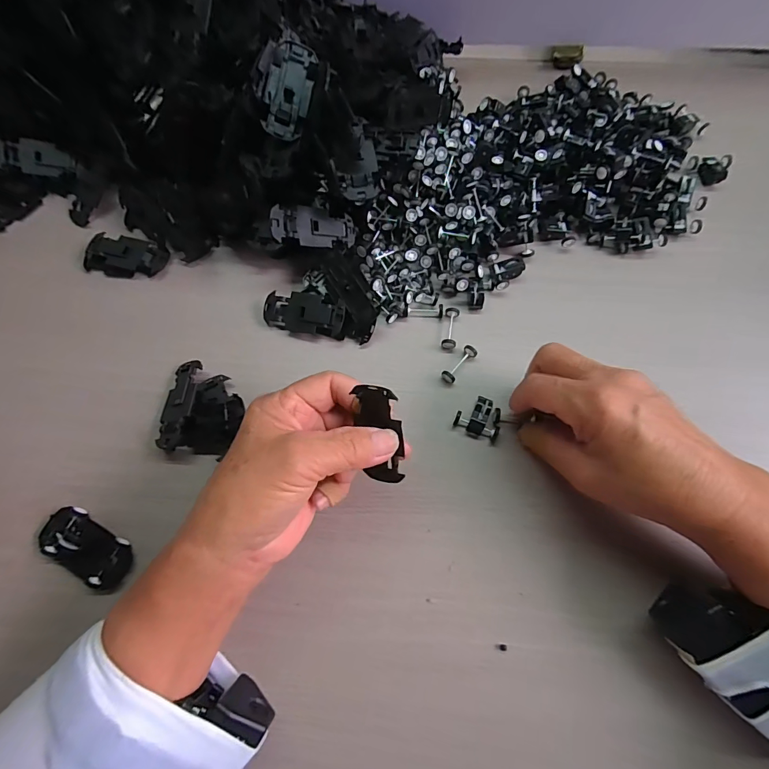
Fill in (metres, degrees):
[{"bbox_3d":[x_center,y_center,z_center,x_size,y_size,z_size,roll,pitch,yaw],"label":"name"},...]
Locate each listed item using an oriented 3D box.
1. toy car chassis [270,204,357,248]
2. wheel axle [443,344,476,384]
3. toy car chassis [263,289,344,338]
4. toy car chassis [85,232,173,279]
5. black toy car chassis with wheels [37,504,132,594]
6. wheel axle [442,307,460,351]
[{"bbox_3d":[-0.052,-0.118,0.305,0.065,0.005,0.027,-6,97,-27],"label":"toy car chassis"},{"bbox_3d":[0.055,-0.015,0.298,0.010,0.007,0.031,41,78,12],"label":"wheel axle"},{"bbox_3d":[-0.061,-0.054,0.309,0.064,0.010,0.030,12,90,14],"label":"toy car chassis"},{"bbox_3d":[-0.214,-0.107,0.333,0.066,0.012,0.033,10,73,4],"label":"toy car chassis"},{"bbox_3d":[-0.194,0.105,0.261,0.065,0.014,0.031,29,76,10],"label":"black toy car chassis with wheels"},{"bbox_3d":[0.050,-0.042,0.308,0.010,0.008,0.033,7,73,4],"label":"wheel axle"}]

